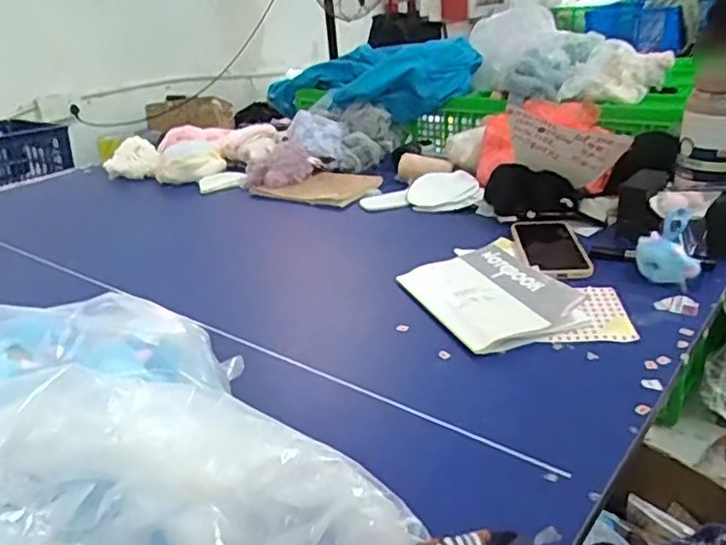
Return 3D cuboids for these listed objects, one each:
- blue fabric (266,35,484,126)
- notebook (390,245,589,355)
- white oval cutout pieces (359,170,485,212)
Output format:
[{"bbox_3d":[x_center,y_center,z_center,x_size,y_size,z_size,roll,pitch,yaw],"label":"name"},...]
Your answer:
[{"bbox_3d":[-0.015,-0.453,1.487,0.266,0.163,0.510,-20,30,-29],"label":"blue fabric"},{"bbox_3d":[0.146,0.023,0.732,0.146,0.025,0.199,-14,27,-18],"label":"notebook"},{"bbox_3d":[0.101,-0.141,1.095,0.200,0.034,0.112,0,26,10],"label":"white oval cutout pieces"}]

